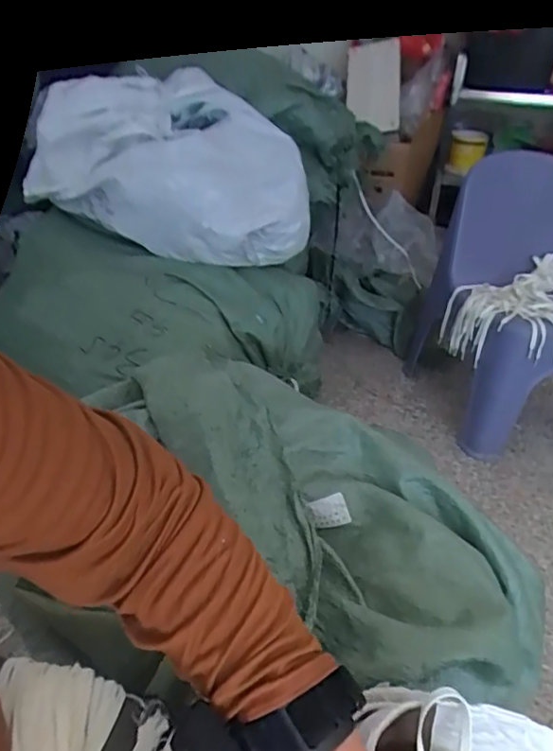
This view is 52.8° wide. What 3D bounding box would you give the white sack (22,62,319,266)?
[{"bbox_3d":[-0.202,-0.486,1.281,0.580,0.329,0.390,14,36,18],"label":"white sack"}]

